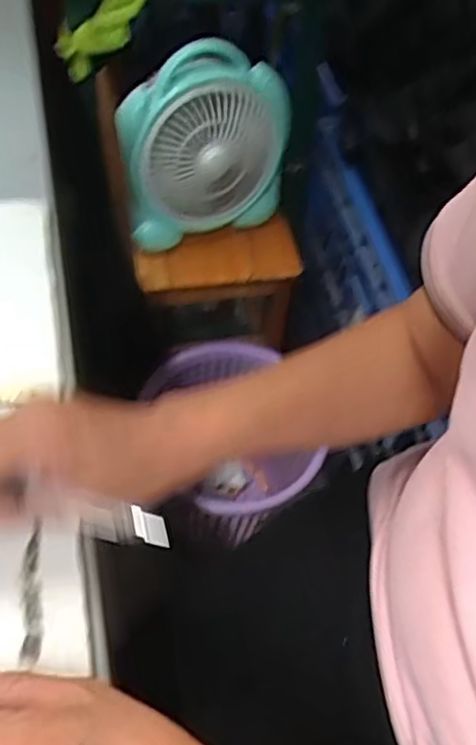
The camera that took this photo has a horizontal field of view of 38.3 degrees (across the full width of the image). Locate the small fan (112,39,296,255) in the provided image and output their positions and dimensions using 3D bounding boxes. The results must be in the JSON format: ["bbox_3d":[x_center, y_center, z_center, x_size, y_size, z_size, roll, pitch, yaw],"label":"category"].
[{"bbox_3d":[-0.038,-0.290,0.881,0.227,0.220,0.080,-21,59,-20],"label":"small fan"}]

